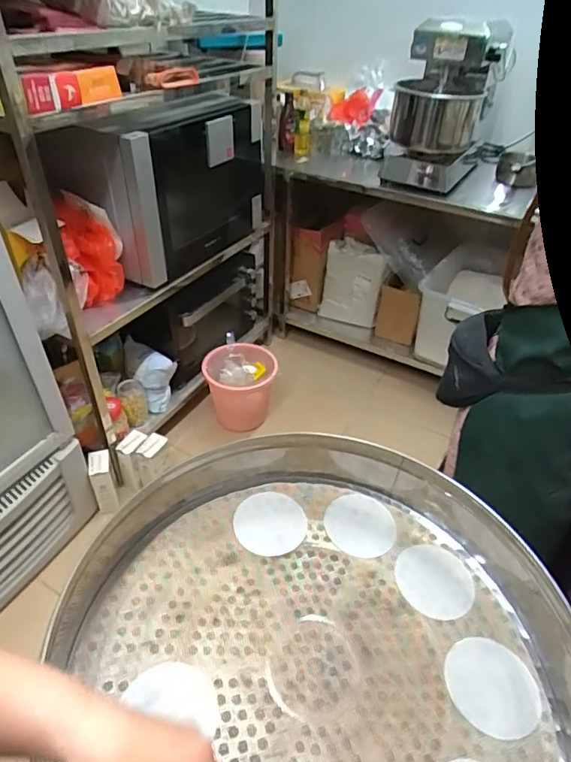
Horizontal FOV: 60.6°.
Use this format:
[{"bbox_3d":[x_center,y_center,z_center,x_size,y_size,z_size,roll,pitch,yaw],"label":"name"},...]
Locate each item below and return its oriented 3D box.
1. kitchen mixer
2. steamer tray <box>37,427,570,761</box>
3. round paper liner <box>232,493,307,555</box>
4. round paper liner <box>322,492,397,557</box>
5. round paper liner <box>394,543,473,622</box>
[{"bbox_3d":[0.513,-0.885,1.595,0.314,0.464,0.378,14,41,13],"label":"kitchen mixer"},{"bbox_3d":[0.032,0.270,0.503,0.523,0.097,0.503,8,40,5],"label":"steamer tray"},{"bbox_3d":[-0.020,0.189,0.652,0.093,0.005,0.094,2,40,-2],"label":"round paper liner"},{"bbox_3d":[0.102,0.194,0.661,0.091,0.004,0.096,2,40,-2],"label":"round paper liner"},{"bbox_3d":[0.186,0.247,0.610,0.092,0.007,0.098,2,40,-2],"label":"round paper liner"}]

